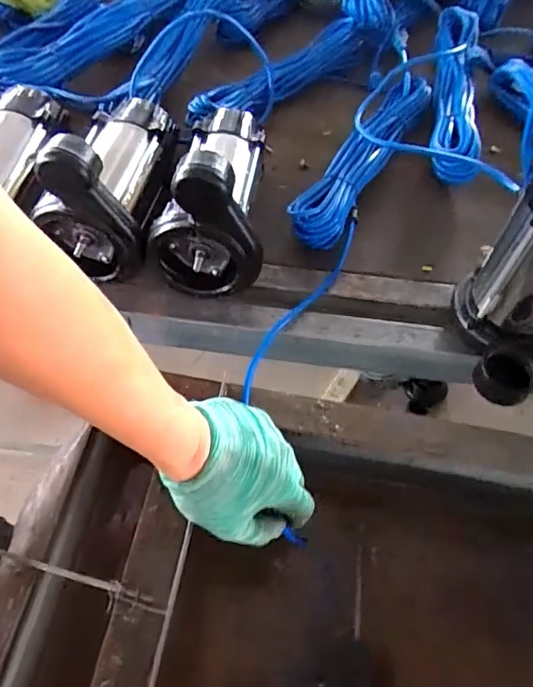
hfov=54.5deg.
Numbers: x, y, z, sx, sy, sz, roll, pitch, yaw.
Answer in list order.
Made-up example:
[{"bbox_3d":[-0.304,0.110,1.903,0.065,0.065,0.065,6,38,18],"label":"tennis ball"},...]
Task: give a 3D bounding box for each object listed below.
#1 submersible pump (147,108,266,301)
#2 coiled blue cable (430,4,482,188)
[{"bbox_3d":[-0.063,-0.198,0.588,0.114,0.153,0.241,4,57,0],"label":"submersible pump"},{"bbox_3d":[0.285,-0.381,0.777,0.075,0.045,0.382,11,57,5],"label":"coiled blue cable"}]

